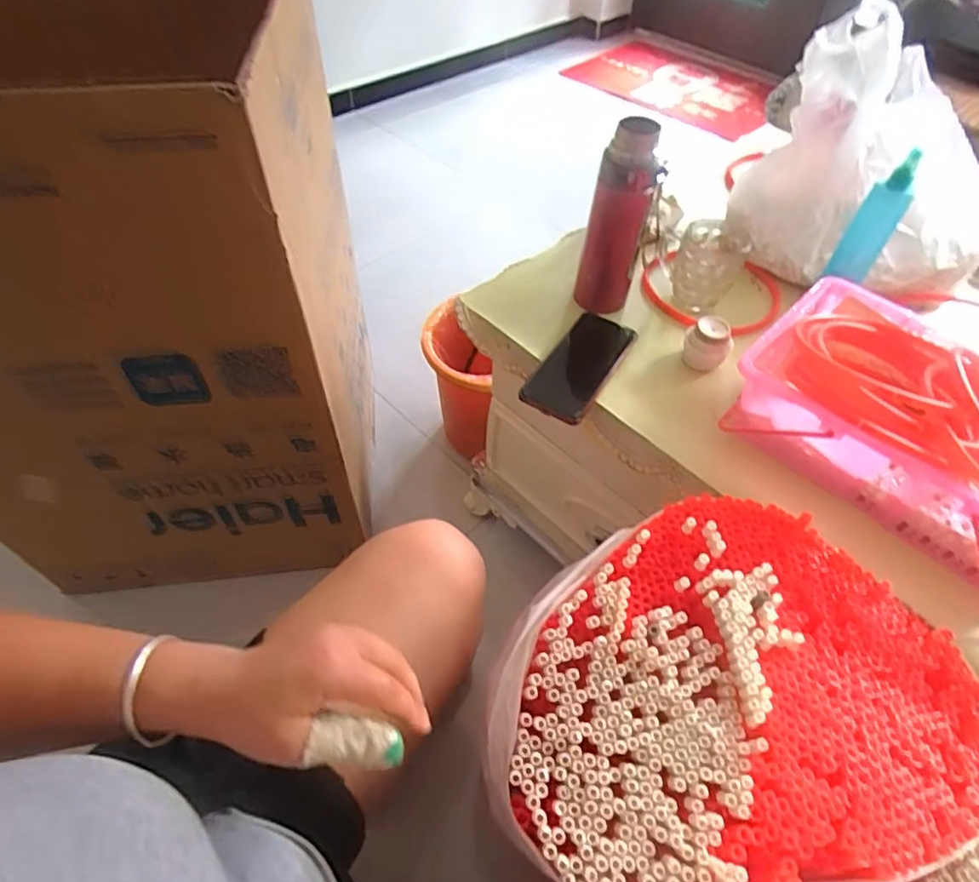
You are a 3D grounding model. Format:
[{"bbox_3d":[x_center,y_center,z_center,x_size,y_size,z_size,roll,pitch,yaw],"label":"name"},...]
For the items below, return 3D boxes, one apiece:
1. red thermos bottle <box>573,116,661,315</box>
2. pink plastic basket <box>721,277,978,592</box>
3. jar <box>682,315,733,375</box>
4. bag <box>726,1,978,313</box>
[{"bbox_3d":[0.145,-0.245,0.674,0.068,0.207,0.057,12,53,6],"label":"red thermos bottle"},{"bbox_3d":[0.418,-0.012,0.571,0.321,0.116,0.213,34,58,22],"label":"pink plastic basket"},{"bbox_3d":[0.252,-0.112,0.687,0.051,0.055,0.049,19,54,12],"label":"jar"},{"bbox_3d":[0.495,-0.341,0.746,0.305,0.214,0.277,28,56,18],"label":"bag"}]

